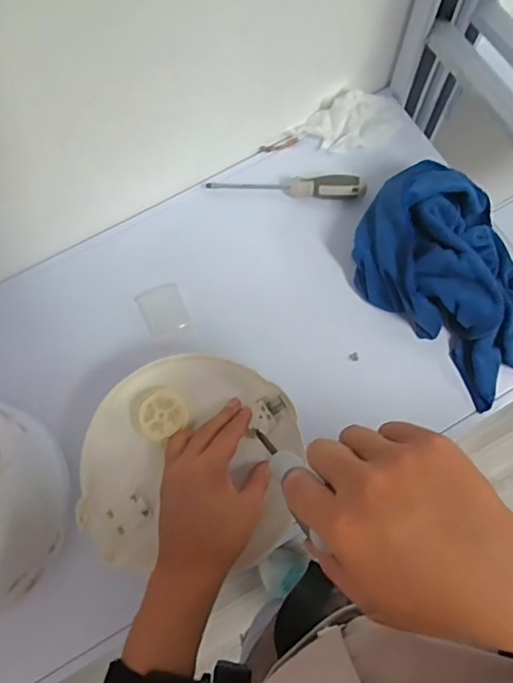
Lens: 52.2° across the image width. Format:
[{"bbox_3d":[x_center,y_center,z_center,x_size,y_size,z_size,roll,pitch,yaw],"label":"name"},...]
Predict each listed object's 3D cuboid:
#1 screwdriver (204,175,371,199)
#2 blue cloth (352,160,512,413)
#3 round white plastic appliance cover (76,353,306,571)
[{"bbox_3d":[0.035,-0.183,0.617,0.183,0.025,0.024,4,74,3],"label":"screwdriver"},{"bbox_3d":[0.212,-0.061,0.547,0.158,0.075,0.252,-28,75,-6],"label":"blue cloth"},{"bbox_3d":[-0.060,0.112,0.494,0.192,0.048,0.194,0,74,2],"label":"round white plastic appliance cover"}]

